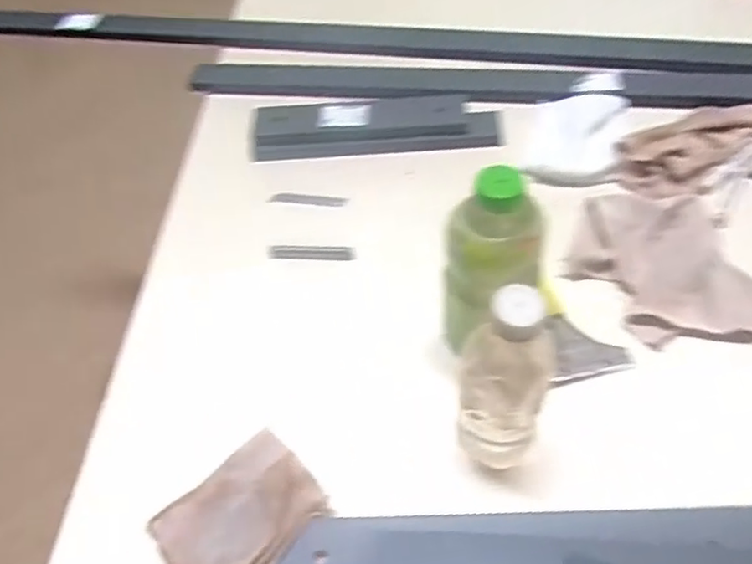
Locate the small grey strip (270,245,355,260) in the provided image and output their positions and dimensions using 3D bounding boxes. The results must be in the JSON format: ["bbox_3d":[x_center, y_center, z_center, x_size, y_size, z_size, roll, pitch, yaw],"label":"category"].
[{"bbox_3d":[-0.078,-0.036,0.785,0.103,0.012,0.017,0,54,5],"label":"small grey strip"}]

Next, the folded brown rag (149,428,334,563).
[{"bbox_3d":[-0.127,0.207,0.572,0.127,0.035,0.145,19,57,45],"label":"folded brown rag"}]

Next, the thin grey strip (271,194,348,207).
[{"bbox_3d":[-0.086,-0.105,0.823,0.095,0.004,0.014,4,62,0],"label":"thin grey strip"}]

